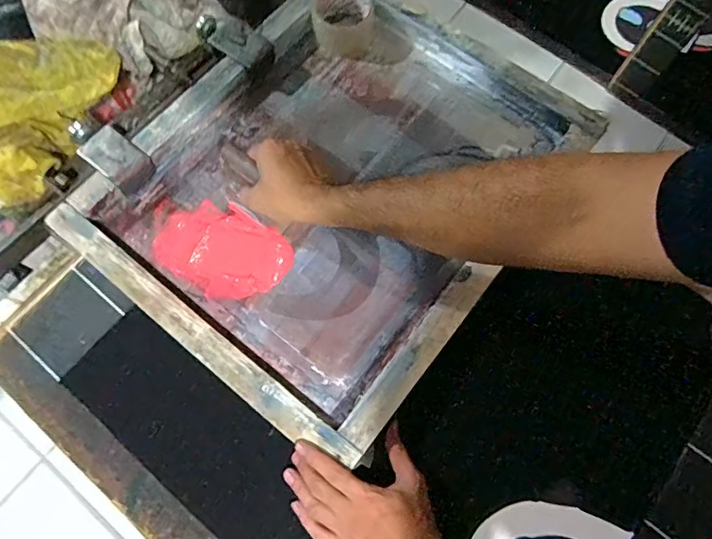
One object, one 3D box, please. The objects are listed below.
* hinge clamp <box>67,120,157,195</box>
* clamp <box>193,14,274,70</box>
[{"bbox_3d":[-0.318,-0.153,0.615,0.122,0.038,0.058,36,76,11],"label":"hinge clamp"},{"bbox_3d":[-0.176,-0.325,0.682,0.123,0.031,0.059,36,76,11],"label":"clamp"}]

